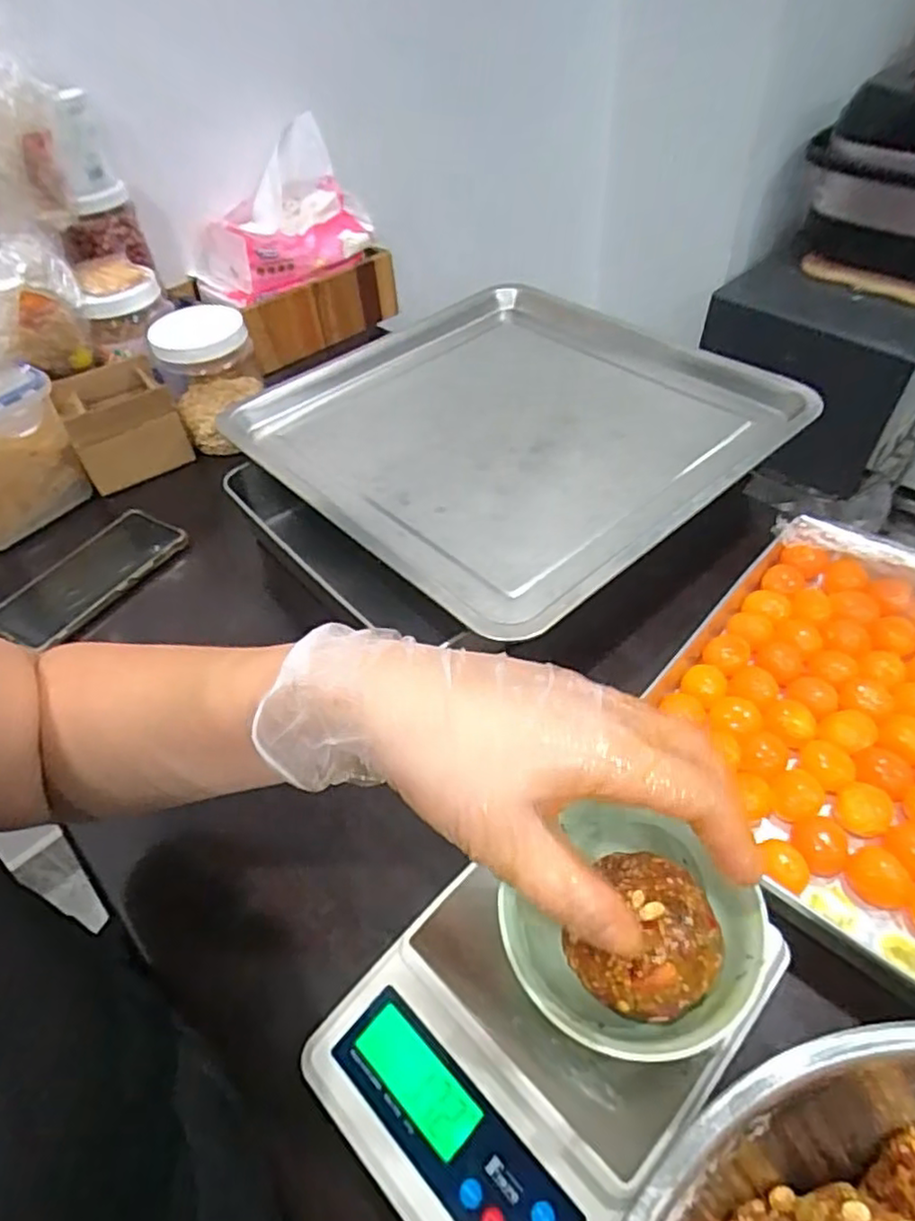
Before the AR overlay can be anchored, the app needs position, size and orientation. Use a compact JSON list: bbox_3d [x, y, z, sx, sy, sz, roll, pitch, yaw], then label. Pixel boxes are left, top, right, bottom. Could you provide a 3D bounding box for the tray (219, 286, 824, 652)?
[{"bbox_3d":[0.047,-0.175,0.604,0.392,0.027,0.399,-36,55,-24],"label":"tray"}]

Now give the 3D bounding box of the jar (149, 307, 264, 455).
[{"bbox_3d":[-0.256,-0.245,0.712,0.092,0.112,0.093,-2,48,3],"label":"jar"}]

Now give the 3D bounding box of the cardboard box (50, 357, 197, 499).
[{"bbox_3d":[-0.334,-0.183,0.681,0.099,0.090,0.088,-25,51,-16],"label":"cardboard box"}]

